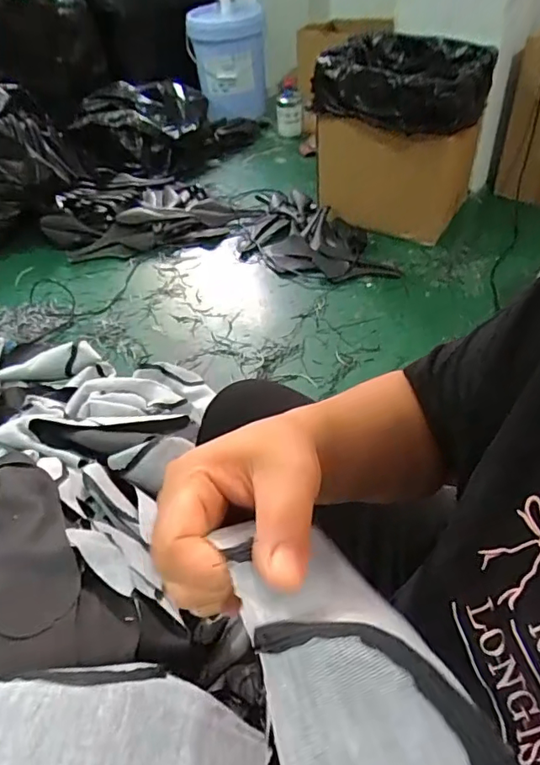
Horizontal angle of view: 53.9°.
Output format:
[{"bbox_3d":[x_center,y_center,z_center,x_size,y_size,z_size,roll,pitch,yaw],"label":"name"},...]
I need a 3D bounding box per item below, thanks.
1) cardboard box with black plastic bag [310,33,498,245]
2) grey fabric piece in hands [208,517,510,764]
[{"bbox_3d":[0.399,-0.753,1.602,0.432,0.459,0.482,19,51,23],"label":"cardboard box with black plastic bag"},{"bbox_3d":[0.024,0.103,0.170,0.060,0.032,0.151,-26,49,-18],"label":"grey fabric piece in hands"}]

